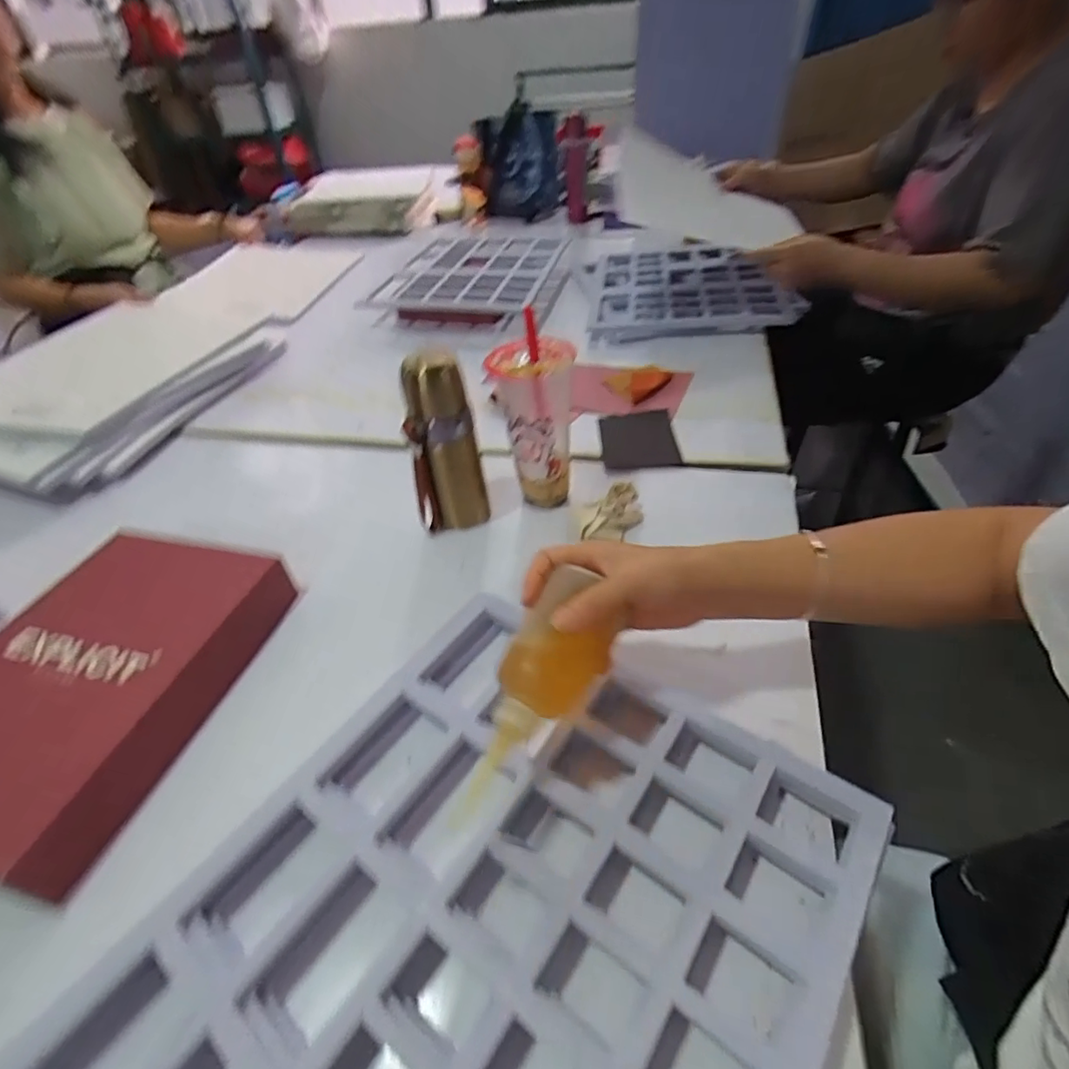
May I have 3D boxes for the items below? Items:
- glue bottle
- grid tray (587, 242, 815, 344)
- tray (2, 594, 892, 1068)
[{"bbox_3d":[0.001,0.104,0.363,0.052,0.039,0.166,19,68,27],"label":"glue bottle"},{"bbox_3d":[0.286,-0.479,1.063,0.324,0.033,0.403,0,38,11],"label":"grid tray"},{"bbox_3d":[-0.032,0.245,0.321,0.335,0.046,0.403,24,49,28],"label":"tray"}]

